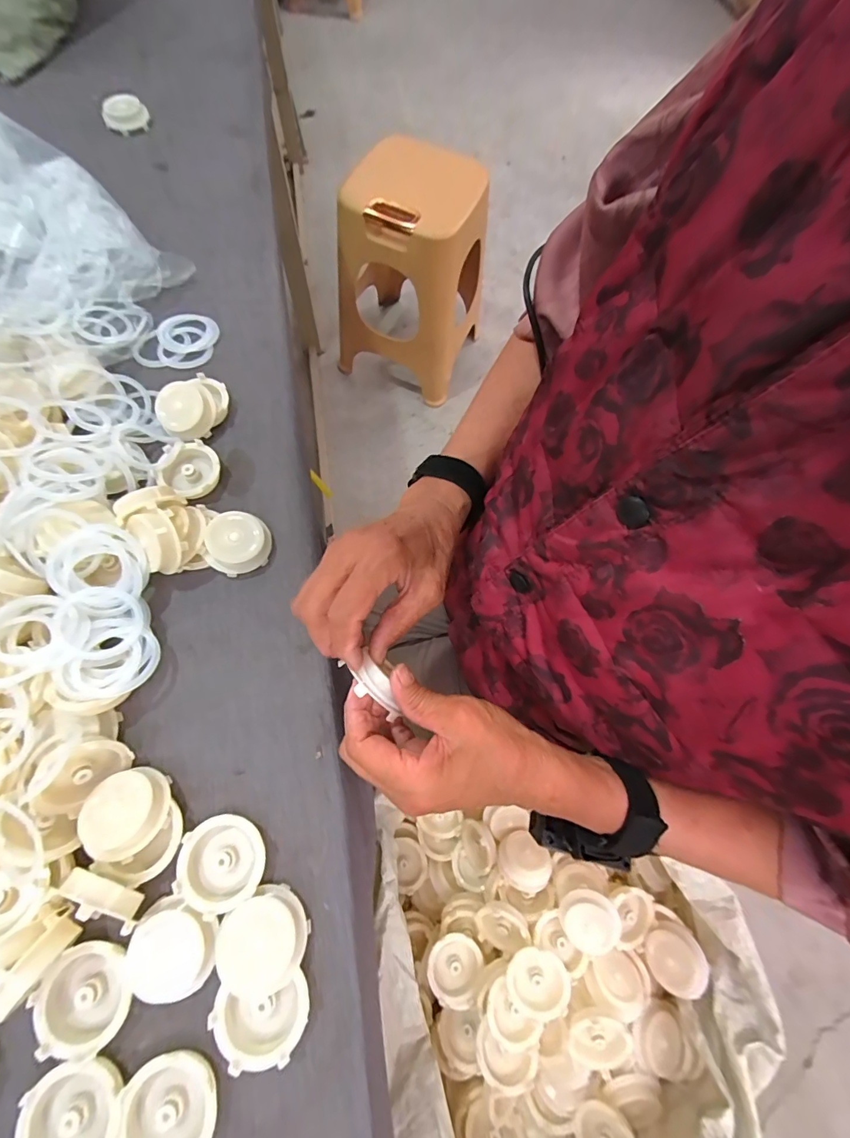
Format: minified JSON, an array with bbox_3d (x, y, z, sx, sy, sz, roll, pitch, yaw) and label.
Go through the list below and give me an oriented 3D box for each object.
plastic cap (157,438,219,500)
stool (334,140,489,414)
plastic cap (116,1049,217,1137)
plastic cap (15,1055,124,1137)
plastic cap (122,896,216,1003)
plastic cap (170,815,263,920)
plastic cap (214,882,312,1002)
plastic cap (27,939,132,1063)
[{"bbox_3d":[-0.221,-0.093,0.425,0.052,0.020,0.057,1,70,-2],"label":"plastic cap"},{"bbox_3d":[-0.038,-0.766,1.191,0.331,0.488,0.294,22,70,4],"label":"stool"},{"bbox_3d":[-0.154,0.331,0.268,0.055,0.017,0.056,1,70,-2],"label":"plastic cap"},{"bbox_3d":[-0.212,0.332,0.268,0.059,0.019,0.057,-22,72,-10],"label":"plastic cap"},{"bbox_3d":[-0.168,0.254,0.295,0.054,0.016,0.050,1,70,-2],"label":"plastic cap"},{"bbox_3d":[-0.145,0.208,0.315,0.058,0.016,0.057,1,70,-2],"label":"plastic cap"},{"bbox_3d":[-0.108,0.248,0.295,0.056,0.014,0.053,1,70,-2],"label":"plastic cap"},{"bbox_3d":[-0.218,0.276,0.287,0.057,0.018,0.056,1,70,-2],"label":"plastic cap"}]

